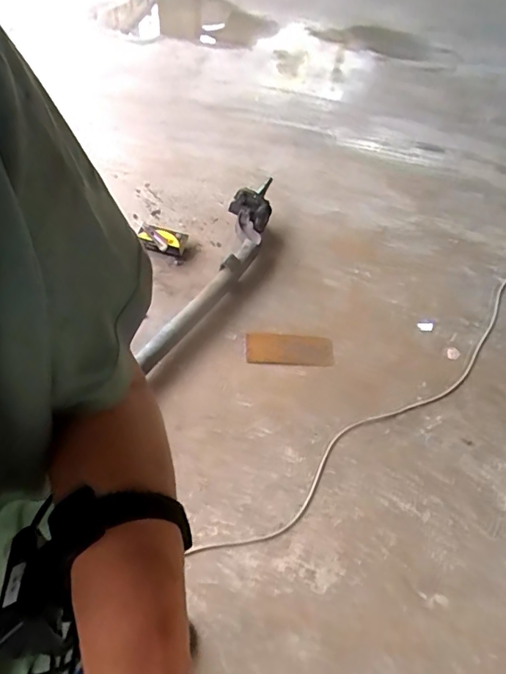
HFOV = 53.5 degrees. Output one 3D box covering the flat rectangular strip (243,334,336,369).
[{"bbox_3d":[0.122,0.042,1.667,0.288,0.023,0.102,6,55,-1],"label":"flat rectangular strip"}]

